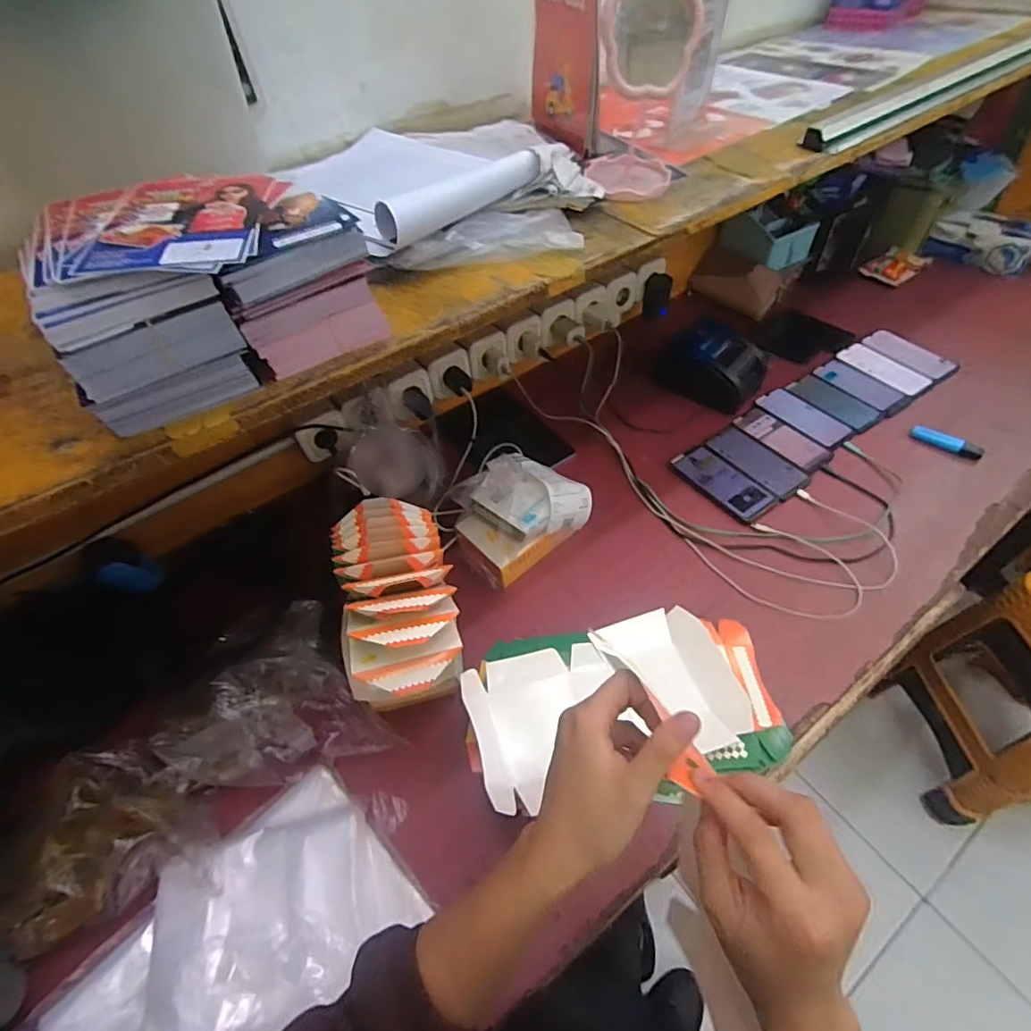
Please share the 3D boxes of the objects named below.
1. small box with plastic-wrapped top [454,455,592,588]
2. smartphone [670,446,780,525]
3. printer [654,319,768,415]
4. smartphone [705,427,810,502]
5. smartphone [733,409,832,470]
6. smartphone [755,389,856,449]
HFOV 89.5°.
[{"bbox_3d":[0.006,-0.012,0.774,0.186,0.152,0.126,-30,54,-18],"label":"small box with plastic-wrapped top"},{"bbox_3d":[0.345,-0.056,0.867,0.082,0.012,0.172,-31,54,-19],"label":"smartphone"},{"bbox_3d":[0.389,-0.305,1.001,0.175,0.107,0.160,33,61,28],"label":"printer"},{"bbox_3d":[0.409,-0.095,0.887,0.076,0.007,0.172,-30,54,-18],"label":"smartphone"},{"bbox_3d":[0.466,-0.137,0.916,0.069,0.004,0.170,-30,54,-18],"label":"smartphone"},{"bbox_3d":[0.527,-0.182,0.951,0.085,0.012,0.167,-28,53,-17],"label":"smartphone"}]

